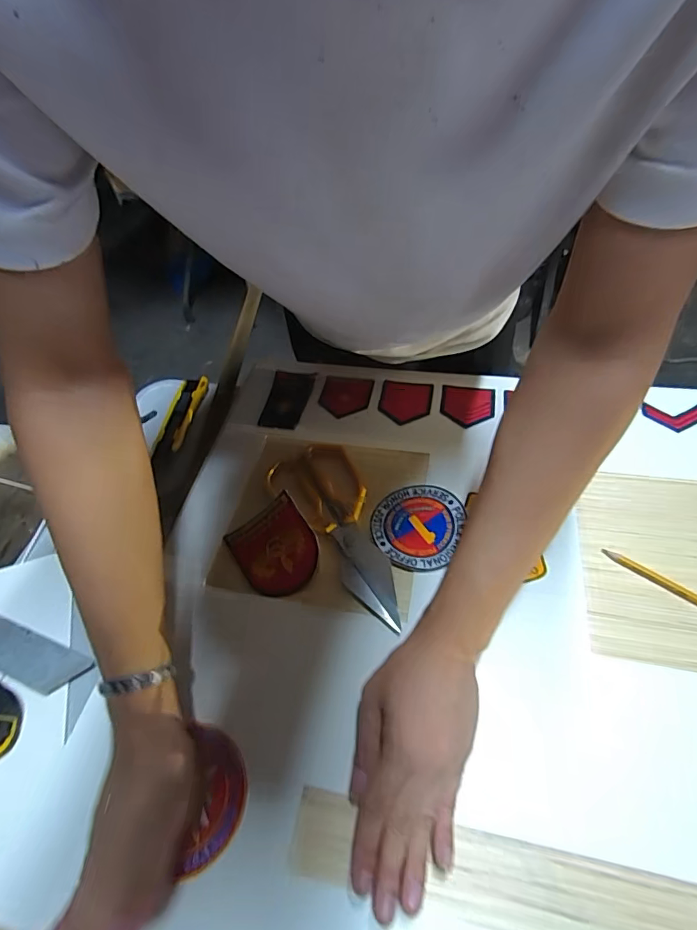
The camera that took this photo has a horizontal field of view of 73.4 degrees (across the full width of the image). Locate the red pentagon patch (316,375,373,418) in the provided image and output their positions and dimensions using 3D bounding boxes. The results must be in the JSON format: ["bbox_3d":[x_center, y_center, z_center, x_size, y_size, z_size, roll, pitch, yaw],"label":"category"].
[{"bbox_3d":[-0.005,-0.088,0.599,0.064,0.005,0.069,6,52,11],"label":"red pentagon patch"}]

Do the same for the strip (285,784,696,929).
[{"bbox_3d":[0.093,0.271,0.306,0.267,0.006,0.049,5,47,12],"label":"strip"}]

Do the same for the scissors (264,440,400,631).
[{"bbox_3d":[0.000,0.058,0.475,0.089,0.012,0.215,-29,54,-17],"label":"scissors"}]

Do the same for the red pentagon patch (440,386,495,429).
[{"bbox_3d":[0.144,-0.071,0.569,0.064,0.005,0.061,7,59,11],"label":"red pentagon patch"}]

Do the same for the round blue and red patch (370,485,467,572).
[{"bbox_3d":[0.068,0.060,0.472,0.086,0.008,0.095,23,60,24],"label":"round blue and red patch"}]

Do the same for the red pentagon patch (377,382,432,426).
[{"bbox_3d":[0.070,-0.080,0.582,0.063,0.005,0.065,6,52,11],"label":"red pentagon patch"}]

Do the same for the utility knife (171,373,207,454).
[{"bbox_3d":[-0.203,-0.068,0.600,0.011,0.014,0.124,3,52,9],"label":"utility knife"}]

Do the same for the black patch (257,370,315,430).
[{"bbox_3d":[-0.079,-0.085,0.602,0.055,0.004,0.099,4,52,9],"label":"black patch"}]

